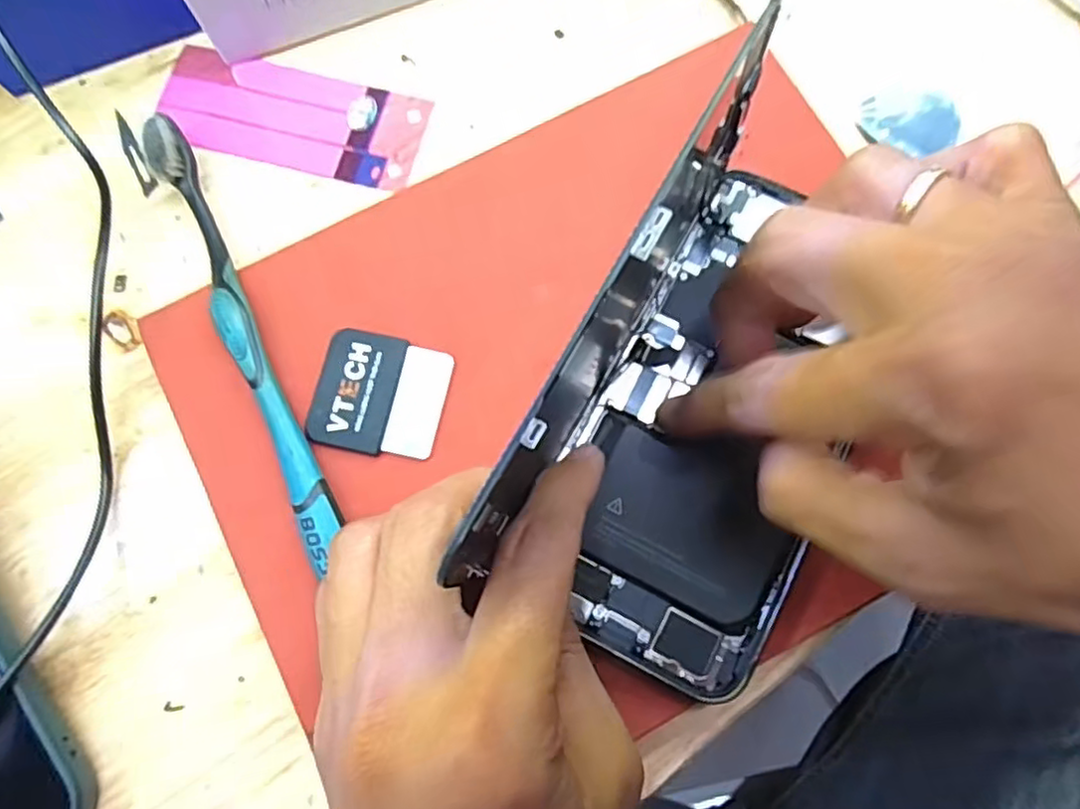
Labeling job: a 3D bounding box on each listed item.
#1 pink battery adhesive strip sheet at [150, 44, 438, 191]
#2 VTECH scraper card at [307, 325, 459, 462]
[{"bbox_3d":[-0.094,-0.109,0.256,0.100,0.004,0.040,13,79,3],"label":"pink battery adhesive strip sheet"},{"bbox_3d":[-0.052,-0.003,0.223,0.042,0.004,0.039,11,79,3],"label":"VTECH scraper card"}]

